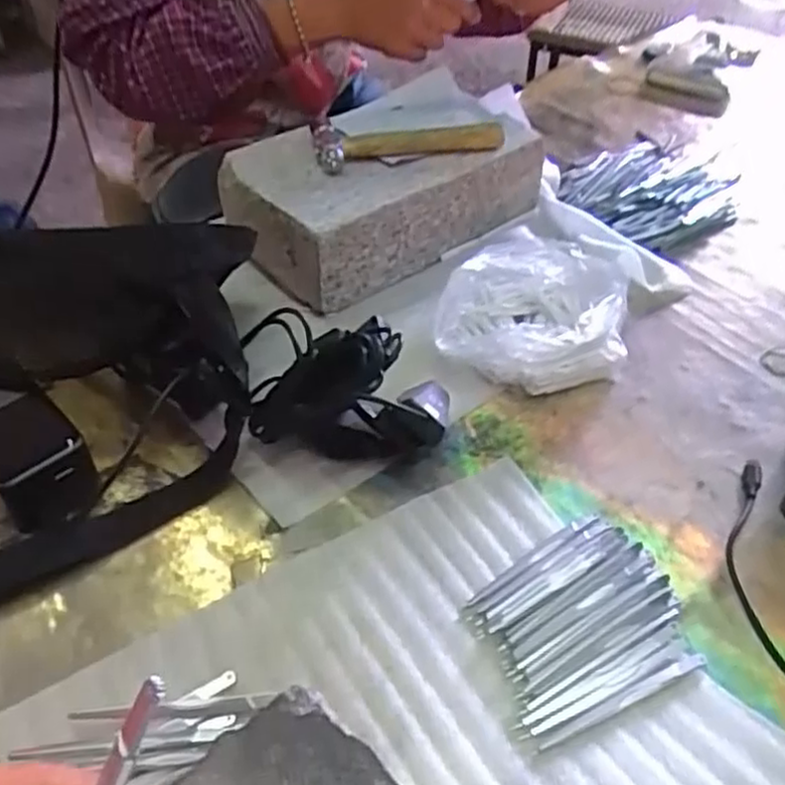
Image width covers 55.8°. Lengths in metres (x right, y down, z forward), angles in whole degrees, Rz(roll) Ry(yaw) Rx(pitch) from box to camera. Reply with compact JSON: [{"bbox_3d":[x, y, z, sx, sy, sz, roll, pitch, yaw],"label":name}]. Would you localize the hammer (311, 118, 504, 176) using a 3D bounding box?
[{"bbox_3d":[0.012,-0.202,0.591,0.147,0.024,0.053,-6,46,-8],"label":"hammer"}]

